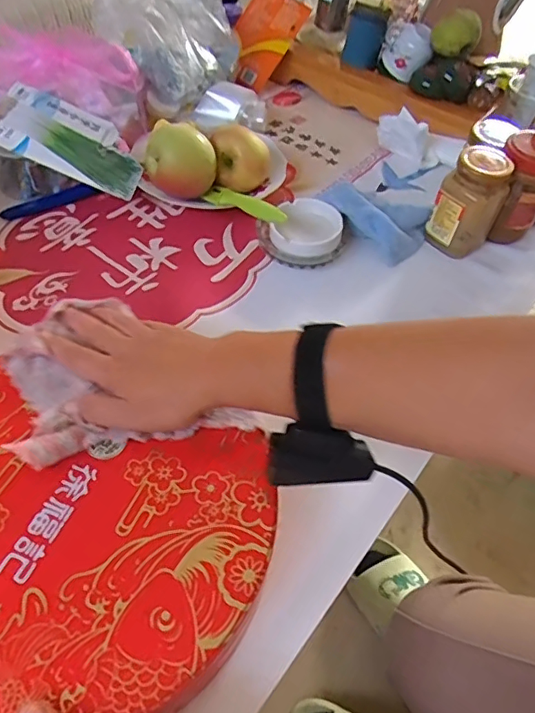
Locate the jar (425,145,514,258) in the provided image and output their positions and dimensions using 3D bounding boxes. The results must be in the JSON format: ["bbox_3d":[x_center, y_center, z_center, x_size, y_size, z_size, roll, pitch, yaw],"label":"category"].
[{"bbox_3d":[0.235,-0.180,0.614,0.068,0.112,0.068,3,52,-3],"label":"jar"}]

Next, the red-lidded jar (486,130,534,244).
[{"bbox_3d":[0.305,-0.202,0.637,0.066,0.115,0.073,27,54,15],"label":"red-lidded jar"}]

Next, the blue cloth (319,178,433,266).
[{"bbox_3d":[0.136,-0.174,0.645,0.117,0.064,0.092,36,57,21],"label":"blue cloth"}]

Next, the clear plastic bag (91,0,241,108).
[{"bbox_3d":[-0.144,-0.463,0.724,0.179,0.121,0.165,28,54,16],"label":"clear plastic bag"}]

